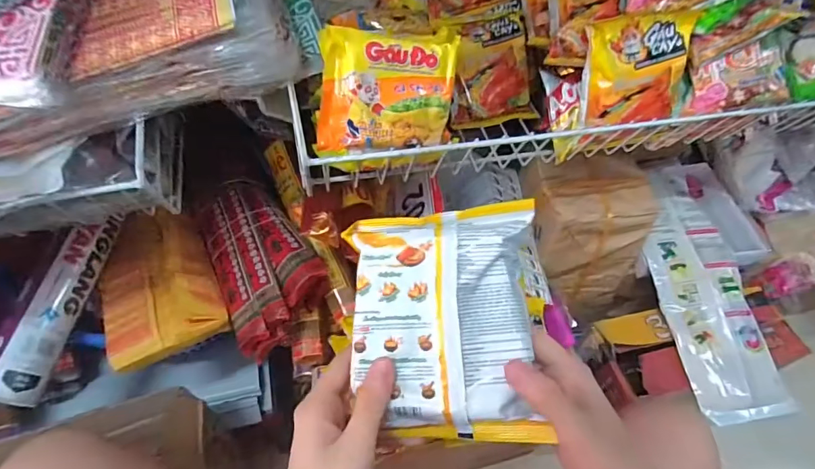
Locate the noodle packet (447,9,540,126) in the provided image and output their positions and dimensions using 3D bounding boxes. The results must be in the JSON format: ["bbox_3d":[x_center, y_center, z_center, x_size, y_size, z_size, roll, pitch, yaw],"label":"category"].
[{"bbox_3d":[0.110,-0.213,0.588,0.117,0.027,0.134,-15,100,-15],"label":"noodle packet"}]

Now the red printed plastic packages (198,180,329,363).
[{"bbox_3d":[-0.203,0.033,0.600,0.118,0.097,0.215,-27,59,-22],"label":"red printed plastic packages"}]

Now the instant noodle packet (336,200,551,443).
[{"bbox_3d":[0.023,0.056,0.287,0.115,0.022,0.144,-6,78,5],"label":"instant noodle packet"}]

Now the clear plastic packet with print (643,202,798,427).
[{"bbox_3d":[0.441,0.102,0.659,0.124,0.034,0.312,-4,69,-7],"label":"clear plastic packet with print"}]

